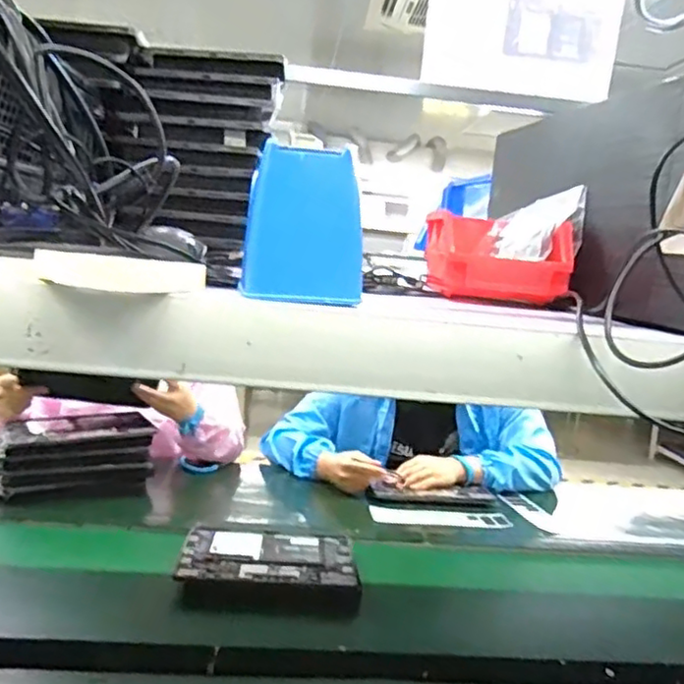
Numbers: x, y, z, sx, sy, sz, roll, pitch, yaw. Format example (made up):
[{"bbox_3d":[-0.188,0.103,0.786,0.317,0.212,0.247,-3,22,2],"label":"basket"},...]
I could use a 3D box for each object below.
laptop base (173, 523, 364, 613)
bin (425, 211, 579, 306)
[{"bbox_3d":[-0.106,0.329,0.954,0.257,0.029,0.160,5,9,-3],"label":"laptop base"},{"bbox_3d":[0.134,-0.074,0.583,0.111,0.063,0.131,5,9,-2],"label":"bin"}]

